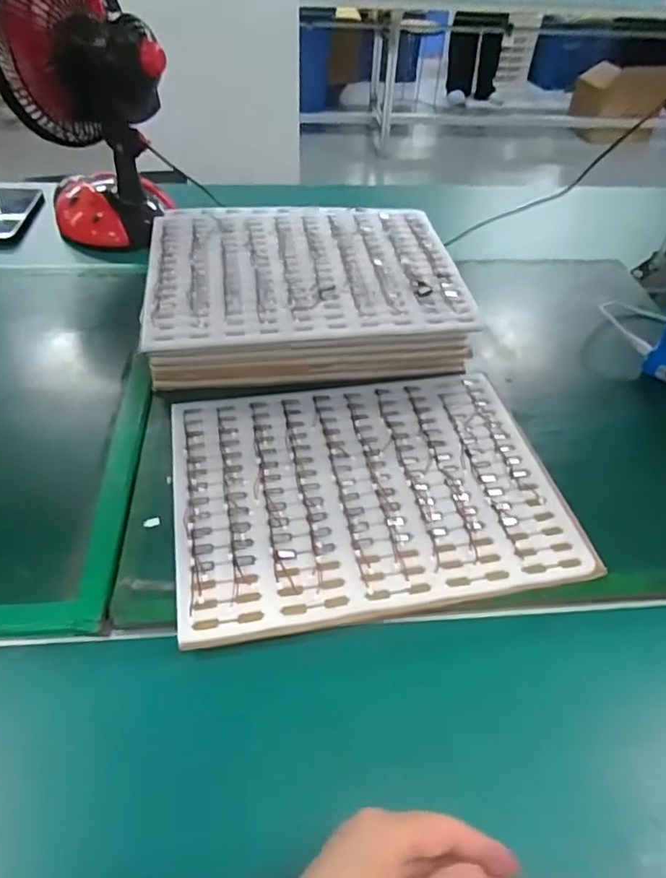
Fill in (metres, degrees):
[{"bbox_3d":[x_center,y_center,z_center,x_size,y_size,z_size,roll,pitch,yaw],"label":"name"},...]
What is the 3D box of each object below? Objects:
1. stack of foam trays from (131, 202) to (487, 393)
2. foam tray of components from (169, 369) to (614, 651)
[{"bbox_3d":[-0.040,-0.167,0.638,0.326,0.079,0.259,-6,44,-10],"label":"stack of foam trays"},{"bbox_3d":[0.028,0.037,0.505,0.321,0.014,0.243,-8,50,-9],"label":"foam tray of components"}]

